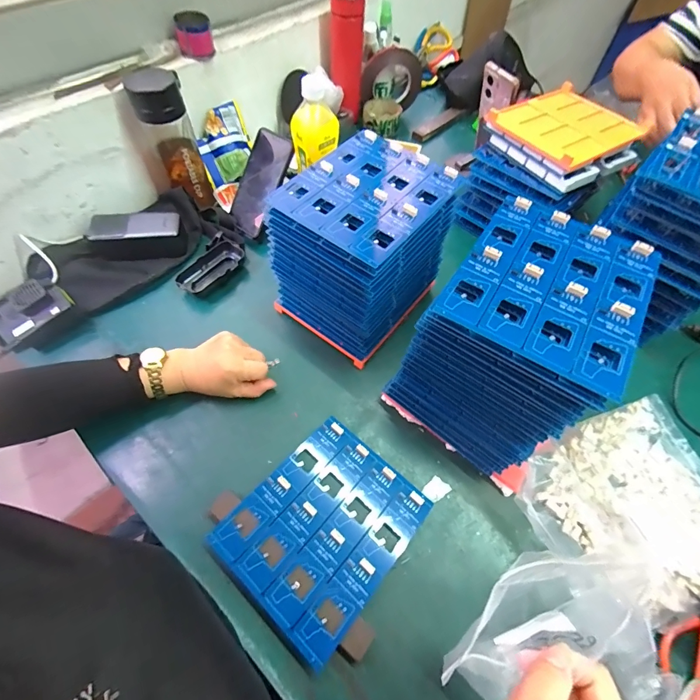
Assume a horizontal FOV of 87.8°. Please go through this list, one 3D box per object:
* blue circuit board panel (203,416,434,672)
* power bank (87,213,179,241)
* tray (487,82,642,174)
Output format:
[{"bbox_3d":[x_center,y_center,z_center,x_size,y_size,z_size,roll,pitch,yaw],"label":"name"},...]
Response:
[{"bbox_3d":[-0.027,0.184,0.393,0.157,0.006,0.189,37,58,20],"label":"blue circuit board panel"},{"bbox_3d":[-0.334,-0.193,0.563,0.125,0.009,0.054,-4,57,-11],"label":"power bank"},{"bbox_3d":[0.331,-0.350,0.564,0.192,0.021,0.161,-30,64,-18],"label":"tray"}]

